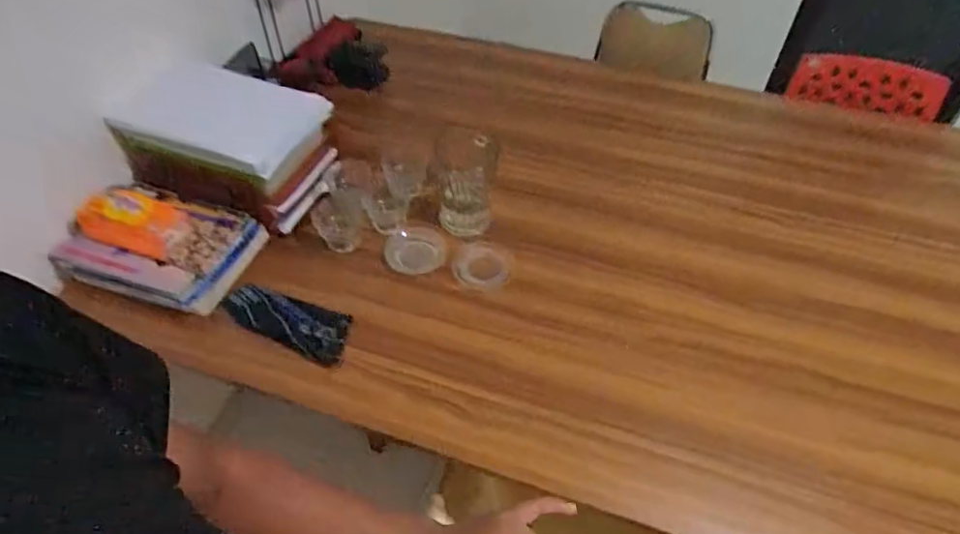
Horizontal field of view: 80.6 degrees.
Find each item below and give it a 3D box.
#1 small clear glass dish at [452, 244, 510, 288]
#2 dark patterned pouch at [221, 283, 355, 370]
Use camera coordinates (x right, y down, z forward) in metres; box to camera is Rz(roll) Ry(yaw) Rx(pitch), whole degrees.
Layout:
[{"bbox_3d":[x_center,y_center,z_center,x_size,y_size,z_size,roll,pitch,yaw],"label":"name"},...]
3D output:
[{"bbox_3d":[0.003,-0.003,1.143,0.110,0.024,0.101,0,49,0],"label":"small clear glass dish"},{"bbox_3d":[-0.357,0.099,1.046,0.258,0.028,0.107,16,51,14],"label":"dark patterned pouch"}]

